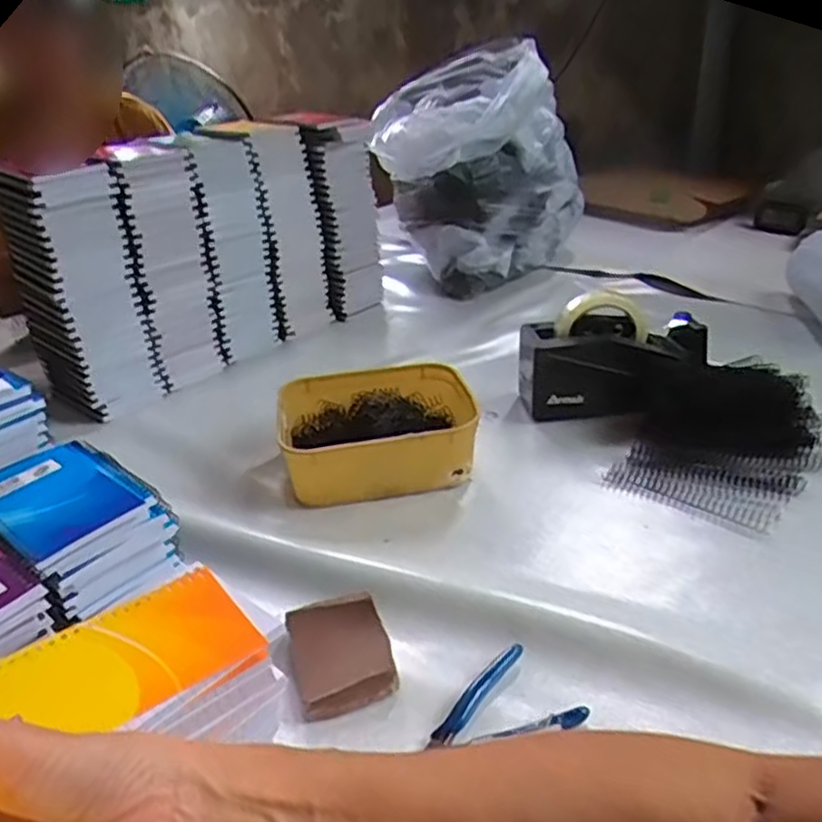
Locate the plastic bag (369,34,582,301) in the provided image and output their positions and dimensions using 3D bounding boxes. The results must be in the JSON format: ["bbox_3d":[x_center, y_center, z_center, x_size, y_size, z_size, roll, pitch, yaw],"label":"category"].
[{"bbox_3d":[0.110,-0.406,1.206,0.330,0.346,0.270,2,28,10],"label":"plastic bag"}]

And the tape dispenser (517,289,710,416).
[{"bbox_3d":[0.223,-0.061,0.795,0.200,0.116,0.100,1,28,8],"label":"tape dispenser"}]

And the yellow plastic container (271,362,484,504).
[{"bbox_3d":[-0.036,0.021,0.735,0.185,0.070,0.161,-5,27,-3],"label":"yellow plastic container"}]

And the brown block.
[{"bbox_3d":[-0.048,0.172,0.500,0.066,0.023,0.086,-10,28,-13],"label":"brown block"}]

